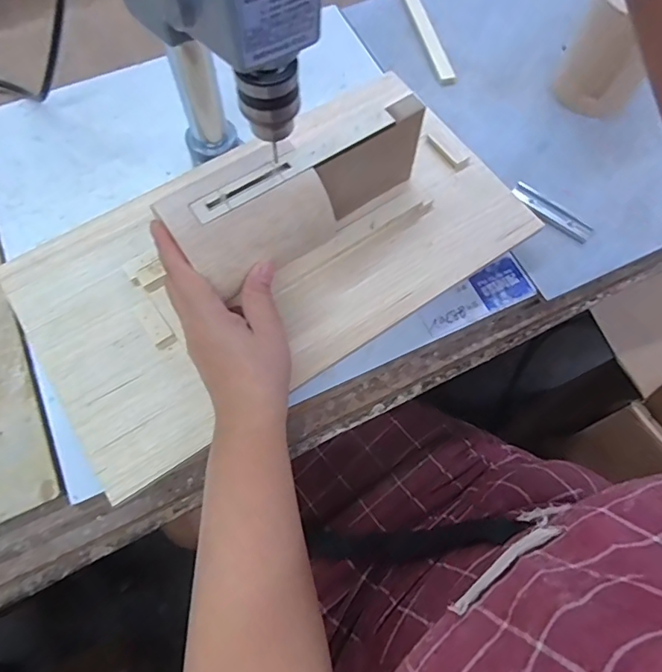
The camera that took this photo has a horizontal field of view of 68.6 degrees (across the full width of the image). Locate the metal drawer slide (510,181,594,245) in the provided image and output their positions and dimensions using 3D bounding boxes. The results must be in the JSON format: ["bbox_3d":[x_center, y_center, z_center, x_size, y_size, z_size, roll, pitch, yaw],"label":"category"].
[{"bbox_3d":[0.202,-0.114,0.444,0.078,0.004,0.023,39,72,13],"label":"metal drawer slide"}]

